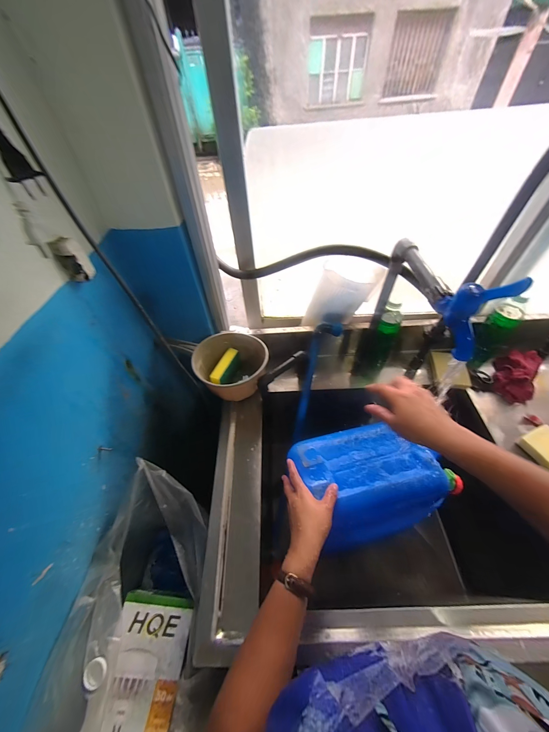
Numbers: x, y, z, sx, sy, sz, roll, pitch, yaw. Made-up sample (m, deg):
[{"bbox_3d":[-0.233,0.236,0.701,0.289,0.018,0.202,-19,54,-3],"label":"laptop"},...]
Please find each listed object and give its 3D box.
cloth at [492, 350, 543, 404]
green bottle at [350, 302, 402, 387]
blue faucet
[{"bbox_3d":[0.611,0.021,0.658,0.088,0.053,0.140,23,55,20],"label":"cloth"},{"bbox_3d":[0.260,-0.047,0.667,0.070,0.238,0.082,21,55,20],"label":"green bottle"},{"bbox_3d":[0.223,-0.064,0.303,0.030,0.095,0.069,-26,54,-17],"label":"blue faucet"}]

